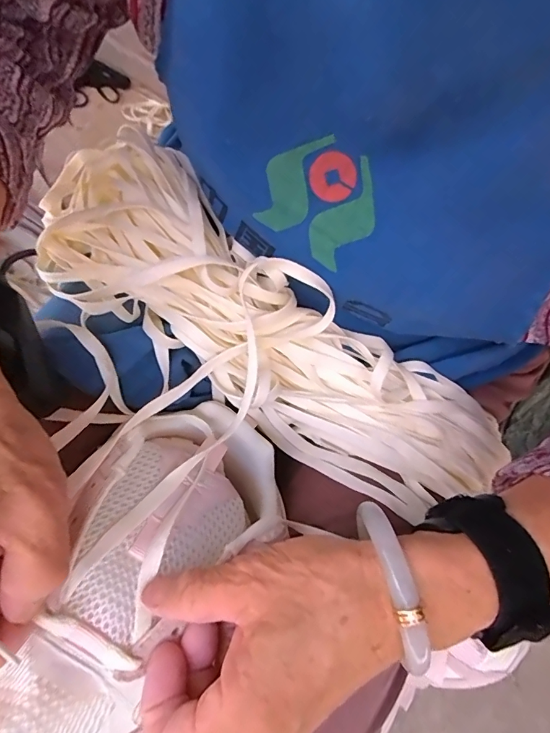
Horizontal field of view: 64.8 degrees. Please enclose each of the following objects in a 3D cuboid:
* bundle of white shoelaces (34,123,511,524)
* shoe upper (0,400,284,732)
[{"bbox_3d":[-0.012,-0.025,0.288,0.358,0.070,0.123,38,72,7],"label":"bundle of white shoelaces"},{"bbox_3d":[-0.073,0.106,0.209,0.090,0.051,0.226,30,46,6],"label":"shoe upper"}]

